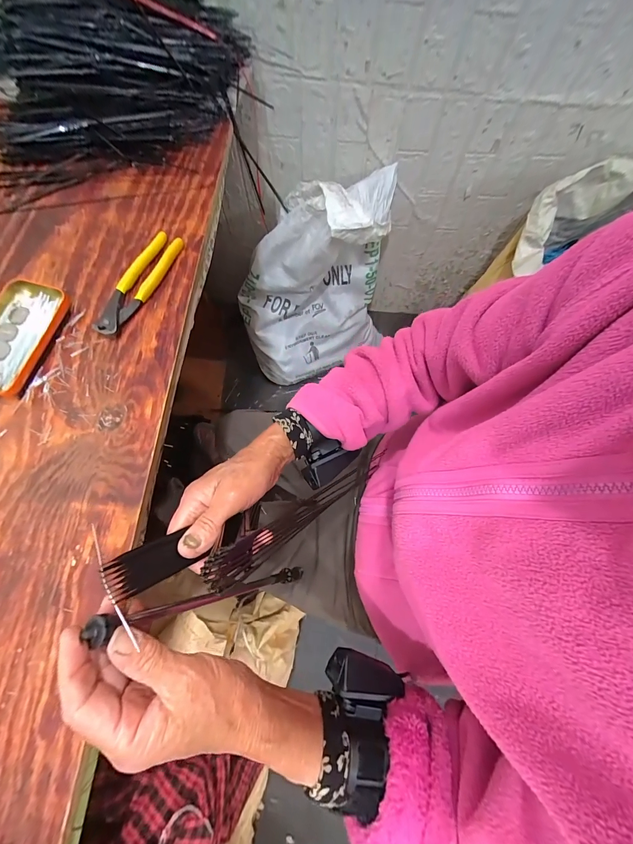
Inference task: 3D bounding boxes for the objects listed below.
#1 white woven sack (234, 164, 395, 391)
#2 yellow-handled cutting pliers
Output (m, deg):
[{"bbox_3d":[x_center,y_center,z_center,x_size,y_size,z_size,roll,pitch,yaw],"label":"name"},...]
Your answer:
[{"bbox_3d":[0.010,-0.372,0.880,0.440,0.582,0.226,-22,75,-9],"label":"white woven sack"},{"bbox_3d":[-0.228,-0.180,0.400,0.043,0.021,0.162,22,73,5],"label":"yellow-handled cutting pliers"}]

